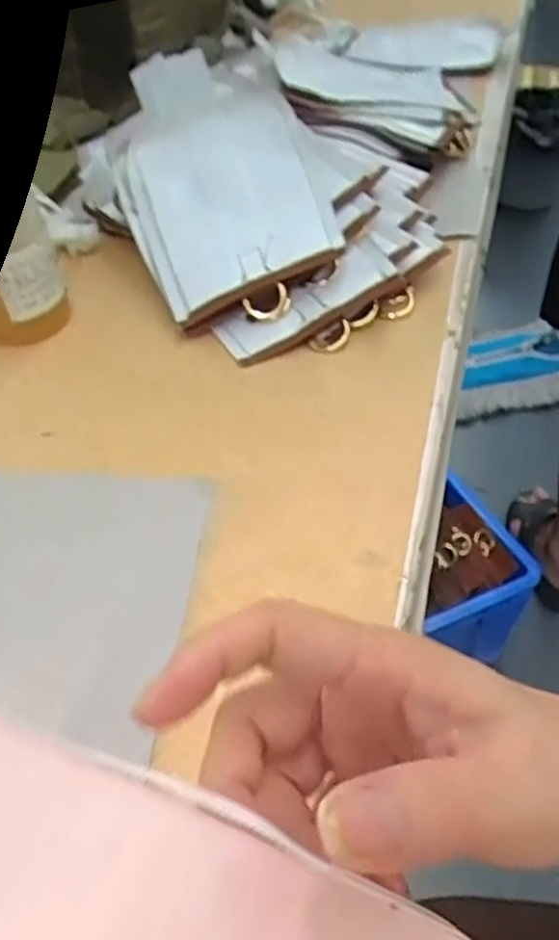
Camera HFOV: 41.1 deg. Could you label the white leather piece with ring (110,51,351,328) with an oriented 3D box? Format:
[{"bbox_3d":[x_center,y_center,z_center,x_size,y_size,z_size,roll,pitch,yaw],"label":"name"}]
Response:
[{"bbox_3d":[-0.040,-0.194,0.519,0.128,0.017,0.193,-23,69,5],"label":"white leather piece with ring"}]

